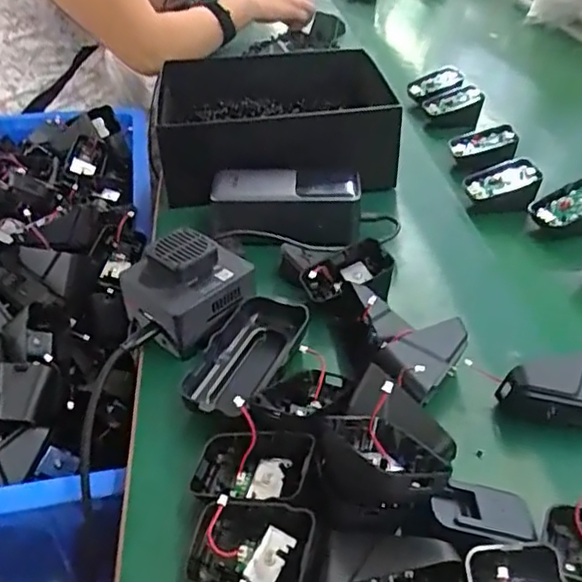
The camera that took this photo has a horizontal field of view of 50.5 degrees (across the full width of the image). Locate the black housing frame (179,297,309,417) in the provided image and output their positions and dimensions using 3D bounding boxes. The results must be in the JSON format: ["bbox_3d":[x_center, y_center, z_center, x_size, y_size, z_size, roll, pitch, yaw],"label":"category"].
[{"bbox_3d":[-0.032,0.047,0.425,0.054,0.029,0.111,18,41,19],"label":"black housing frame"}]

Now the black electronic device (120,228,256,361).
[{"bbox_3d":[-0.074,0.000,0.460,0.078,0.058,0.074,-31,49,-34],"label":"black electronic device"}]

